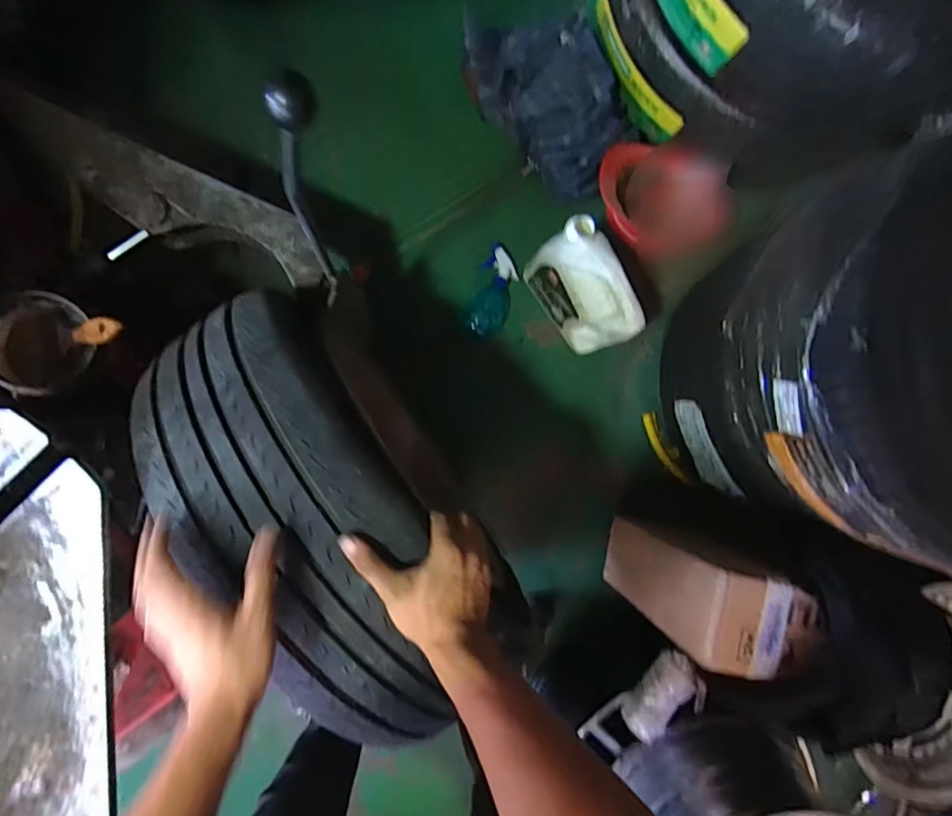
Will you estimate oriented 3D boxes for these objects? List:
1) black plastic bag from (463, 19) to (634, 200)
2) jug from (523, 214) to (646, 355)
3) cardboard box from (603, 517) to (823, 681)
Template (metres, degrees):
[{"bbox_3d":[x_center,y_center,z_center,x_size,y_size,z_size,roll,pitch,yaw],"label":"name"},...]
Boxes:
[{"bbox_3d":[0.148,-0.619,1.029,0.197,0.158,0.397,-42,95,-4],"label":"black plastic bag"},{"bbox_3d":[0.197,-0.211,0.974,0.090,0.278,0.223,-29,93,-5],"label":"jug"},{"bbox_3d":[0.392,0.329,0.976,0.186,0.420,0.156,17,89,-6],"label":"cardboard box"}]

